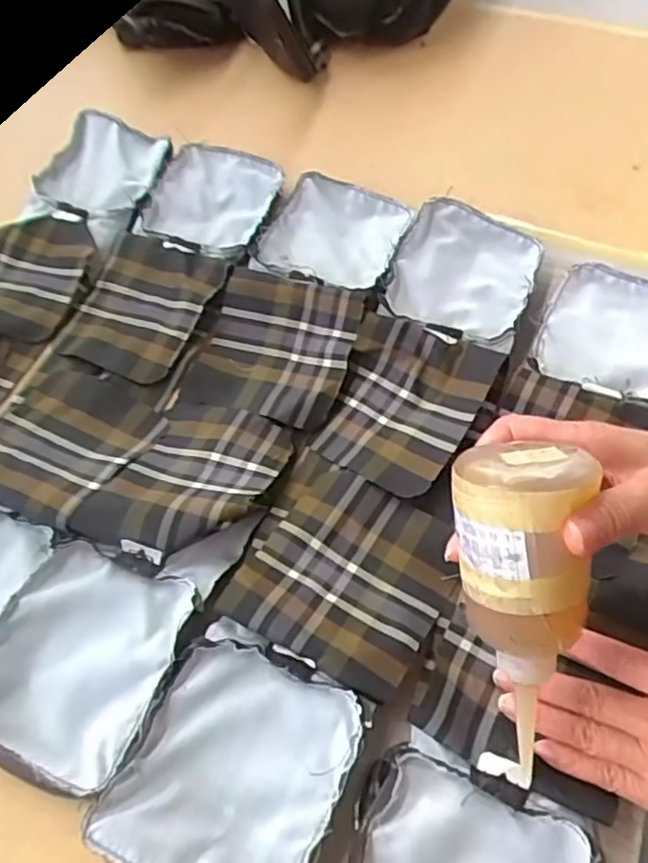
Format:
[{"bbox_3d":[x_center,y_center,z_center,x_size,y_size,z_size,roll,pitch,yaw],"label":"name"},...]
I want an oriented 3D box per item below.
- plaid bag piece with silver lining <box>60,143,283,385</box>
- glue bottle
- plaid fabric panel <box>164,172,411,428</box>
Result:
[{"bbox_3d":[-0.133,-0.159,0.577,0.112,0.029,0.266,18,63,14],"label":"plaid bag piece with silver lining"},{"bbox_3d":[0.096,0.091,0.315,0.056,0.047,0.162,-3,101,2],"label":"glue bottle"},{"bbox_3d":[-0.023,-0.117,0.545,0.125,0.028,0.264,18,62,14],"label":"plaid fabric panel"}]

